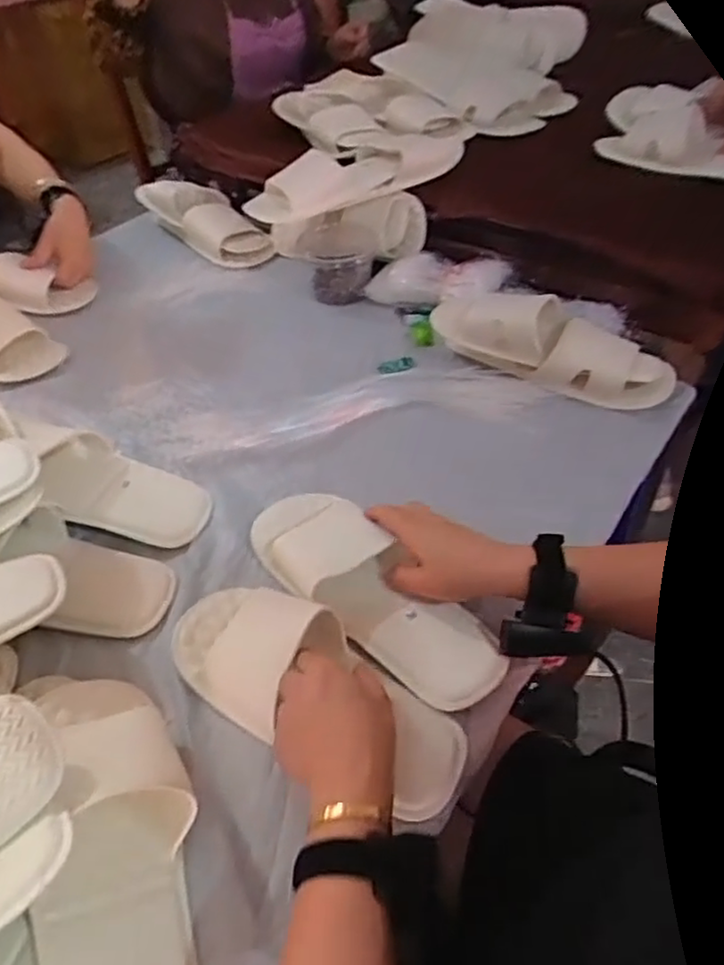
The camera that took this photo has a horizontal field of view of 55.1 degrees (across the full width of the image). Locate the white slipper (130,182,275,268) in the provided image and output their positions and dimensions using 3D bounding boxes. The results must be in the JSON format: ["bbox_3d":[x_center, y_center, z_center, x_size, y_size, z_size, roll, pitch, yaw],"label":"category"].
[{"bbox_3d":[-0.266,-0.436,1.155,0.267,0.061,0.097,34,54,13],"label":"white slipper"}]

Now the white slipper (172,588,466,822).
[{"bbox_3d":[-0.040,0.159,0.564,0.265,0.057,0.105,24,50,18],"label":"white slipper"}]

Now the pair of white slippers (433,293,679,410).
[{"bbox_3d":[0.235,-0.179,0.852,0.292,0.069,0.119,19,49,19],"label":"pair of white slippers"}]

